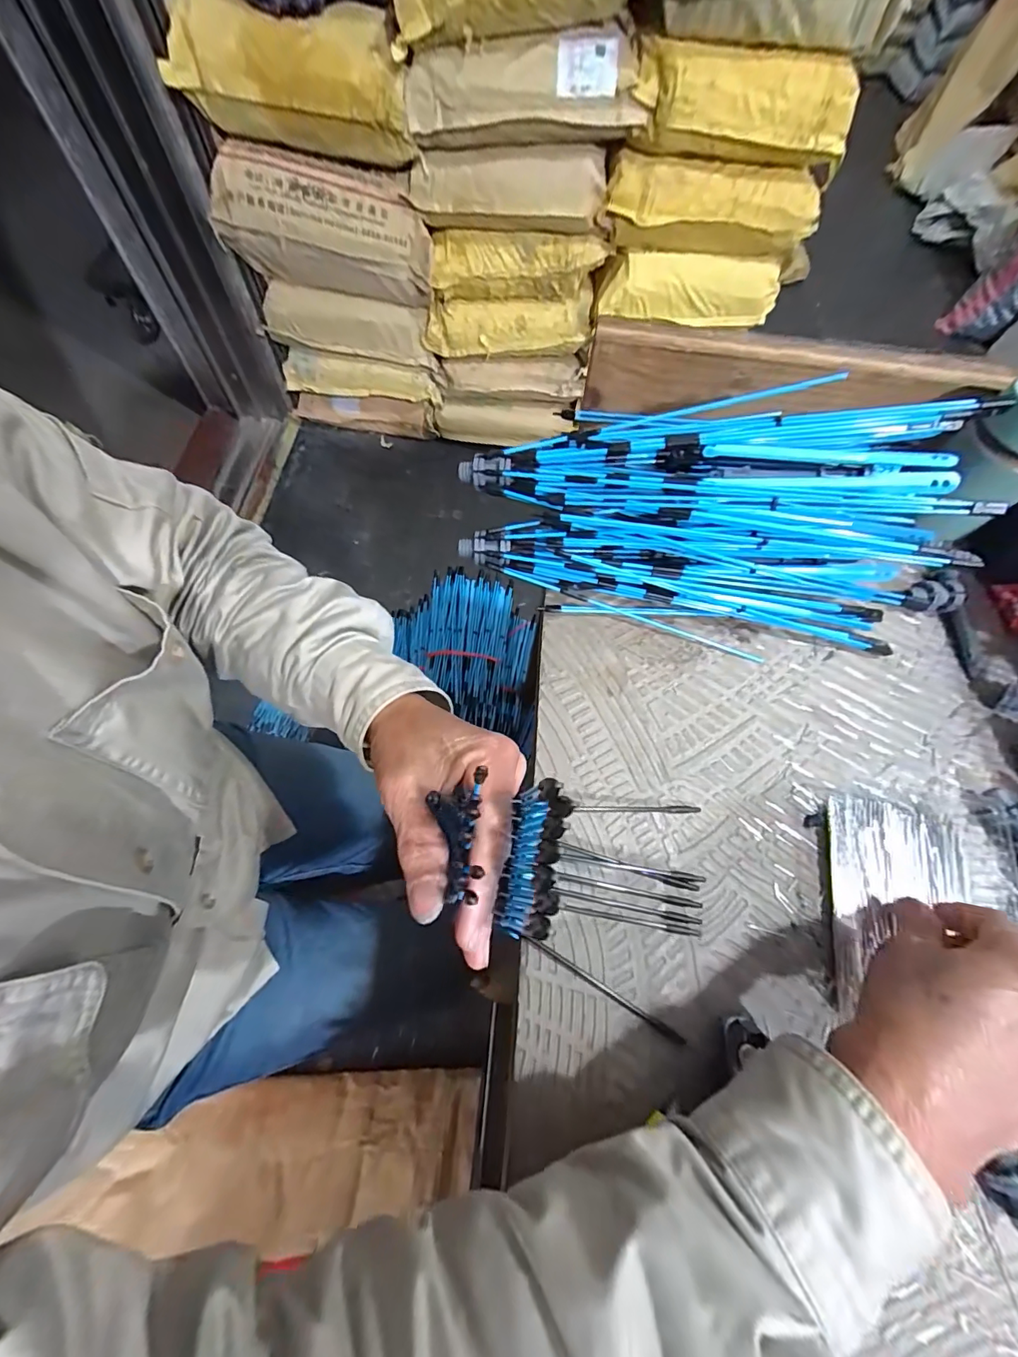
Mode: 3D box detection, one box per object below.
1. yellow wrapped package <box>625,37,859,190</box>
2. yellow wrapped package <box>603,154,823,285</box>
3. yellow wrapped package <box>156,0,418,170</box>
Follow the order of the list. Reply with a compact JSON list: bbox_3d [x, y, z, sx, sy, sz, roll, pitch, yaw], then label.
[{"bbox_3d":[0.436,-1.065,0.879,0.404,0.135,0.137,-6,66,-6],"label":"yellow wrapped package"},{"bbox_3d":[0.428,-0.976,0.987,0.440,0.134,0.102,5,66,-1],"label":"yellow wrapped package"},{"bbox_3d":[-0.390,-1.088,0.860,0.415,0.160,0.119,8,66,0],"label":"yellow wrapped package"}]

